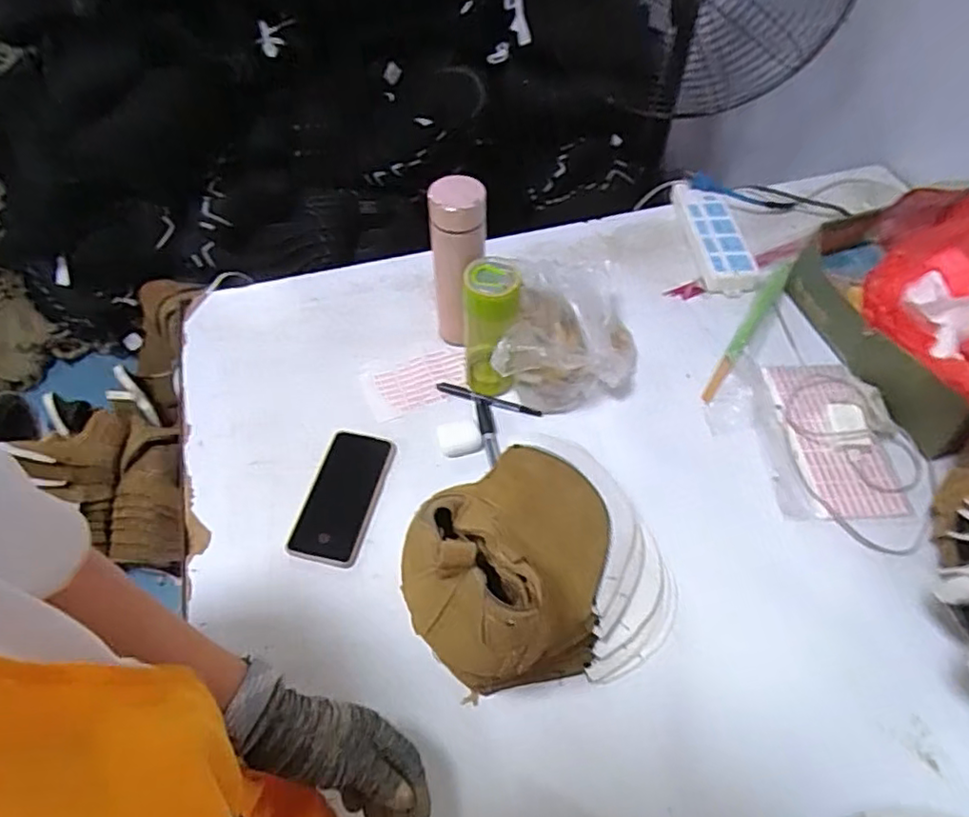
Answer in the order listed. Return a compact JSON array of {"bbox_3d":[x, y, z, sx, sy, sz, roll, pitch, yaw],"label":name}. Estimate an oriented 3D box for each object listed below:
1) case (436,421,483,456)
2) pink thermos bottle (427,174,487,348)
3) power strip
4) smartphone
[{"bbox_3d":[-0.031,0.038,0.755,0.053,0.016,0.039,-5,55,-4],"label":"case"},{"bbox_3d":[-0.034,-0.174,0.778,0.067,0.239,0.057,-2,54,-2],"label":"pink thermos bottle"},{"bbox_3d":[0.358,-0.270,0.956,0.082,0.030,0.239,-1,54,-2],"label":"power strip"},{"bbox_3d":[-0.164,0.100,0.711,0.085,0.016,0.166,8,55,5],"label":"smartphone"}]

